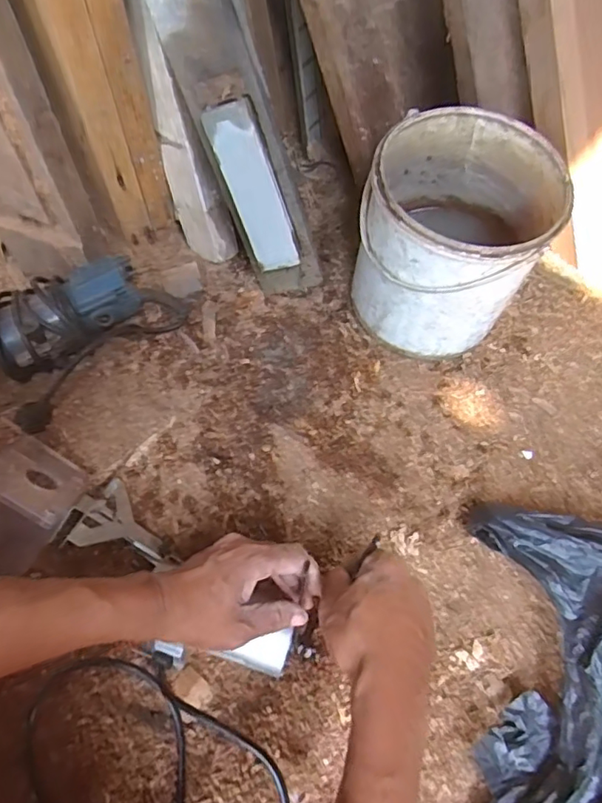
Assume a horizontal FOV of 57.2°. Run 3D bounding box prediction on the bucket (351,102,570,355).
[{"bbox_3d":[0.156,-0.168,0.587,0.178,0.197,0.180,-3,66,6],"label":"bucket"}]

